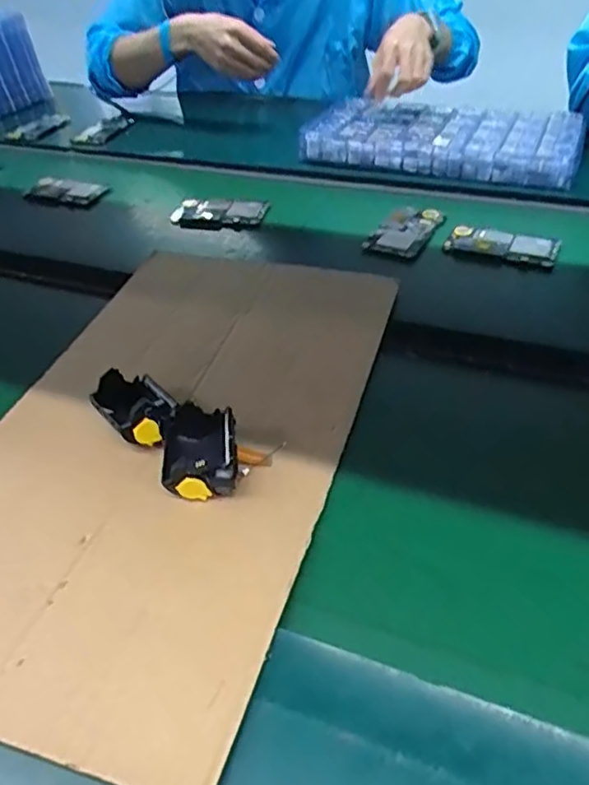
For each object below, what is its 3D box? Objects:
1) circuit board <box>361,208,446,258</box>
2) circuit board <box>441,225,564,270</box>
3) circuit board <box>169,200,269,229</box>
[{"bbox_3d":[0.138,-0.201,0.748,0.063,0.009,0.118,21,48,25],"label":"circuit board"},{"bbox_3d":[0.241,-0.172,0.712,0.124,0.010,0.063,12,45,17],"label":"circuit board"},{"bbox_3d":[-0.100,-0.233,0.802,0.123,0.017,0.058,-2,42,3],"label":"circuit board"}]

